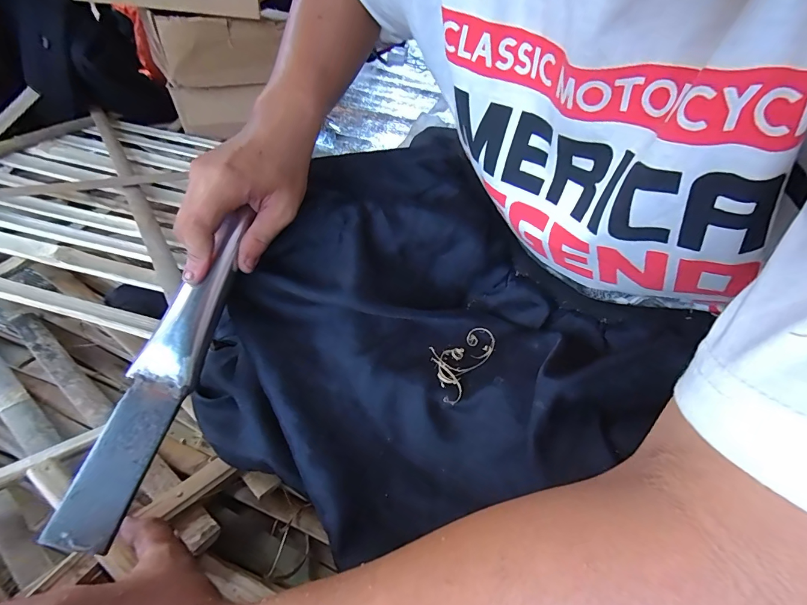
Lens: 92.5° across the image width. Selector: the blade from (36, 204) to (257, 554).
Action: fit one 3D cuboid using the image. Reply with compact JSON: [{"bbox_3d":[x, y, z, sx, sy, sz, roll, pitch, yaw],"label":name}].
[{"bbox_3d":[-0.155,0.034,0.261,0.035,0.017,0.227,12,65,7],"label":"blade"}]

